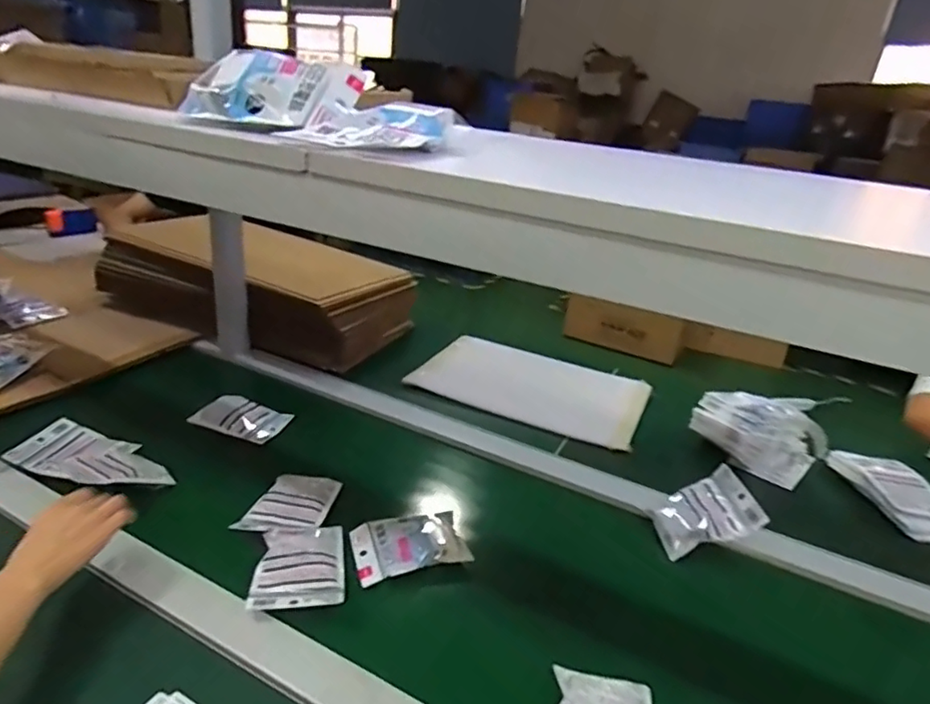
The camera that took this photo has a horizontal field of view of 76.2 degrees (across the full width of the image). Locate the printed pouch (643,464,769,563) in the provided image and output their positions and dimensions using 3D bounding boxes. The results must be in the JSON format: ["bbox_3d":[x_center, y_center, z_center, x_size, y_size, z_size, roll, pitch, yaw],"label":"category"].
[{"bbox_3d":[0.315,0.208,0.786,0.133,0.028,0.096,-20,37,7],"label":"printed pouch"}]

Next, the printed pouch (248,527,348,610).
[{"bbox_3d":[-0.185,0.237,0.663,0.096,0.014,0.114,1,20,-14],"label":"printed pouch"}]

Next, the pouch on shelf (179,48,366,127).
[{"bbox_3d":[-0.156,-0.216,0.484,0.120,0.056,0.087,9,20,9],"label":"pouch on shelf"}]

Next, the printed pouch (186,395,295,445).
[{"bbox_3d":[-0.347,0.104,0.929,0.125,0.009,0.078,22,36,0],"label":"printed pouch"}]

